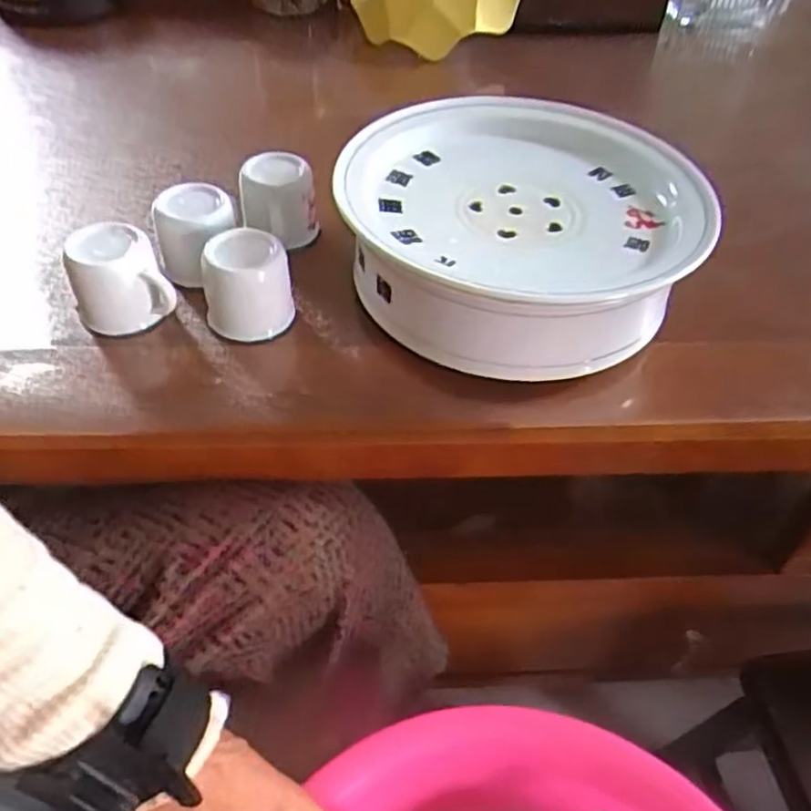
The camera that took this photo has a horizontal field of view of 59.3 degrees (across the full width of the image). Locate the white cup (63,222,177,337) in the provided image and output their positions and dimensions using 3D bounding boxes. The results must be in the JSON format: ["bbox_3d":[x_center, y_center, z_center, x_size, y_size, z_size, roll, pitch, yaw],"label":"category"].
[{"bbox_3d":[-0.177,-0.078,0.441,0.057,0.055,0.053,-16,50,-16],"label":"white cup"}]

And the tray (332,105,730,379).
[{"bbox_3d":[0.062,-0.112,0.467,0.196,0.086,0.215,1,48,-1],"label":"tray"}]

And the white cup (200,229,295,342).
[{"bbox_3d":[-0.098,-0.074,0.442,0.054,0.054,0.052,1,48,-1],"label":"white cup"}]

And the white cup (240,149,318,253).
[{"bbox_3d":[-0.090,-0.144,0.510,0.052,0.052,0.055,1,48,-1],"label":"white cup"}]

